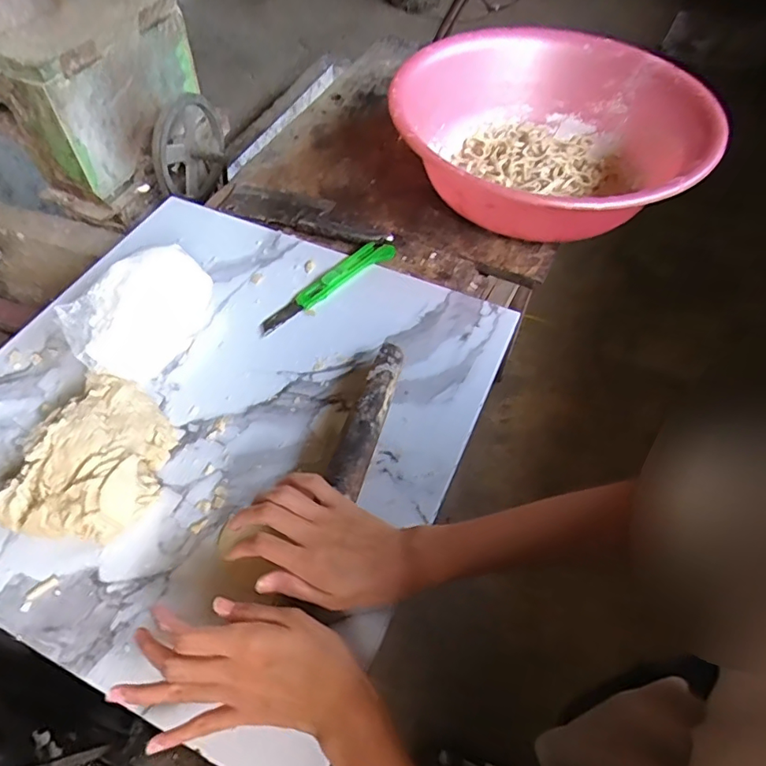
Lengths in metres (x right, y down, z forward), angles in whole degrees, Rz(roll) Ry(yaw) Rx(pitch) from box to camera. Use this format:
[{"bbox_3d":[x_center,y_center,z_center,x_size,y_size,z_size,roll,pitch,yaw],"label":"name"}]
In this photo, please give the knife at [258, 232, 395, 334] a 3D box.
[{"bbox_3d":[-0.062,-0.122,0.618,0.205,0.011,0.034,-38,63,-23],"label":"knife"}]

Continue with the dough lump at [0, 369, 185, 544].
[{"bbox_3d":[-0.248,0.064,0.464,0.117,0.055,0.155,15,57,10],"label":"dough lump"}]

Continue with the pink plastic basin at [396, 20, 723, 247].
[{"bbox_3d":[0.220,-0.335,0.707,0.393,0.117,0.404,0,55,0],"label":"pink plastic basin"}]

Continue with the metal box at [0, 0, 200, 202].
[{"bbox_3d":[-0.506,-0.548,0.963,0.143,0.230,0.341,17,55,10],"label":"metal box"}]

